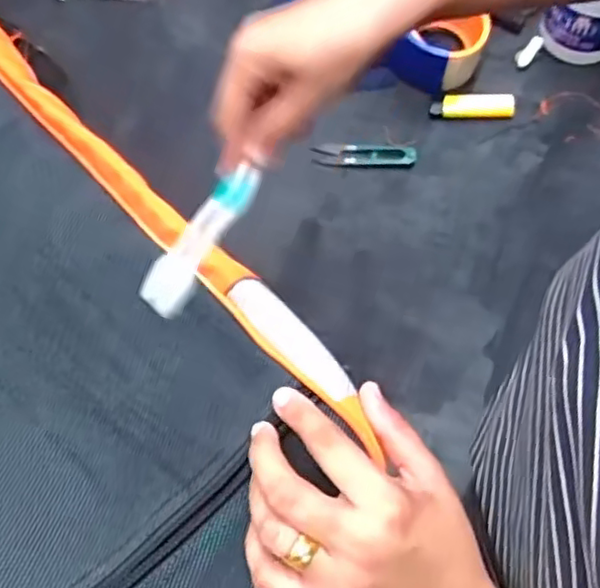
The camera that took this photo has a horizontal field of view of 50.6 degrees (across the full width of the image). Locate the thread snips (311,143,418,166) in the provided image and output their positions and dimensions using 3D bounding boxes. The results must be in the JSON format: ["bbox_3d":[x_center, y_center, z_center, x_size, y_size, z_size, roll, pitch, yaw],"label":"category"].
[{"bbox_3d":[0.063,-0.138,0.623,0.100,0.012,0.021,1,69,7],"label":"thread snips"}]

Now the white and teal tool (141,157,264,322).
[{"bbox_3d":[-0.058,-0.034,0.379,0.030,0.010,0.100,34,85,12],"label":"white and teal tool"}]

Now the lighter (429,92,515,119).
[{"bbox_3d":[0.171,-0.187,0.626,0.079,0.012,0.025,-4,69,4],"label":"lighter"}]

